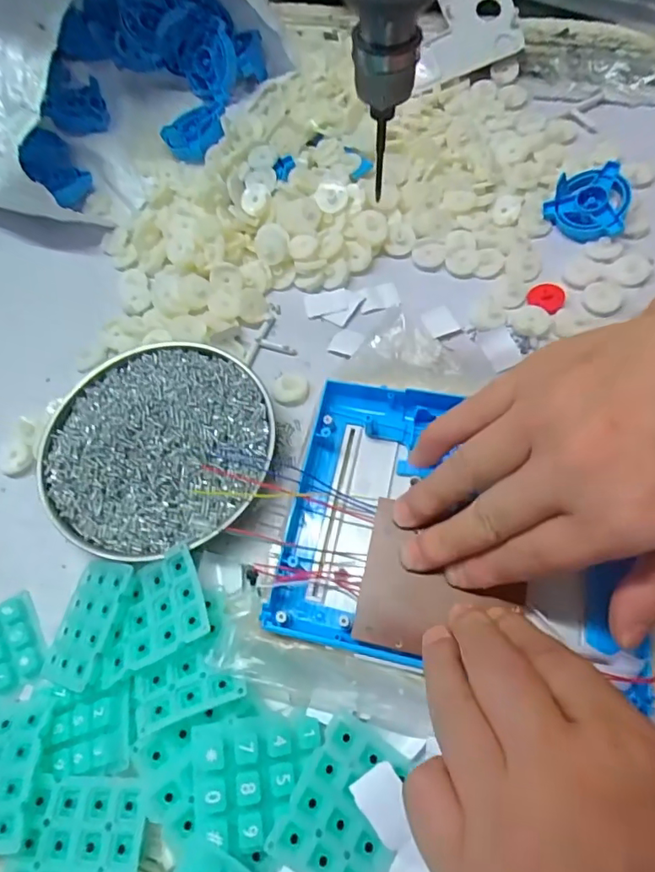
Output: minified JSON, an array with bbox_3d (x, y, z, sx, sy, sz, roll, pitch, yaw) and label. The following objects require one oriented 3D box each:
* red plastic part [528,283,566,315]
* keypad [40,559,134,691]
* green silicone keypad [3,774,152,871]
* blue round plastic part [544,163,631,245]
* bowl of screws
[{"bbox_3d":[0.145,-0.093,0.349,0.022,0.004,0.024,30,70,16],"label":"red plastic part"},{"bbox_3d":[-0.124,0.094,0.270,0.047,0.004,0.060,-7,57,40],"label":"keypad"},{"bbox_3d":[-0.107,0.177,0.228,0.057,0.011,0.051,3,65,5],"label":"green silicone keypad"},{"bbox_3d":[0.181,-0.160,0.365,0.053,0.014,0.050,-15,77,18],"label":"blue round plastic part"},{"bbox_3d":[-0.099,0.002,0.310,0.131,0.021,0.130,-1,65,3],"label":"bowl of screws"}]

